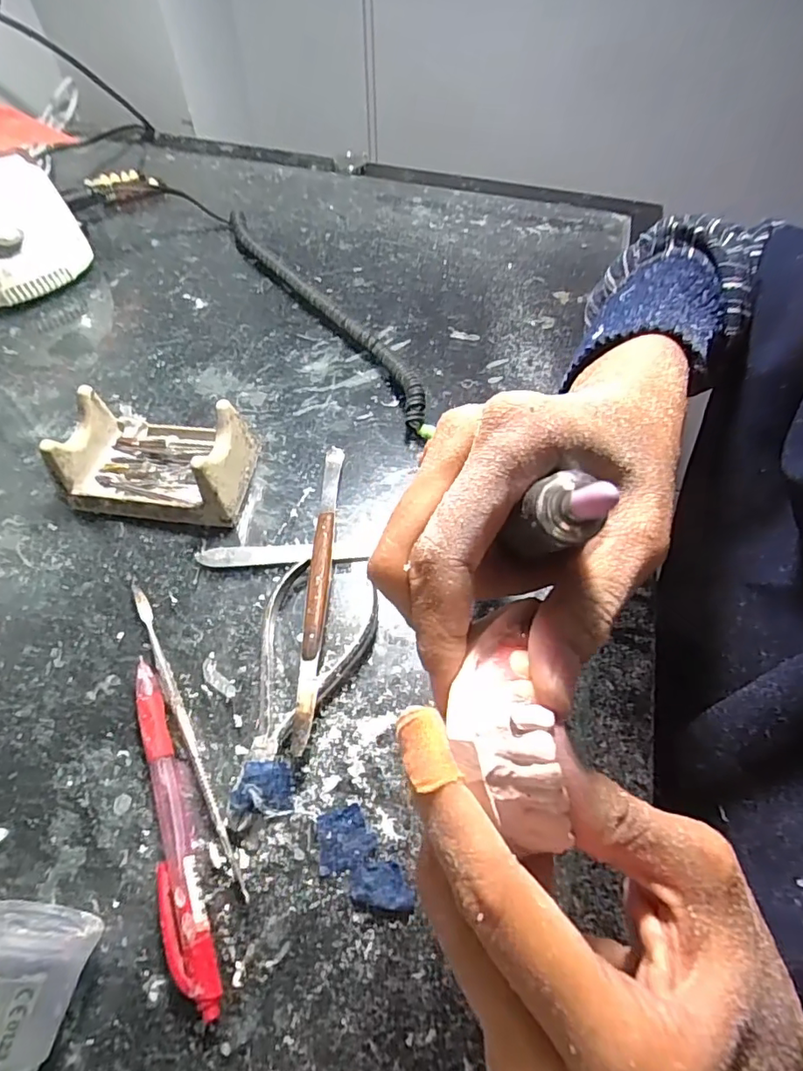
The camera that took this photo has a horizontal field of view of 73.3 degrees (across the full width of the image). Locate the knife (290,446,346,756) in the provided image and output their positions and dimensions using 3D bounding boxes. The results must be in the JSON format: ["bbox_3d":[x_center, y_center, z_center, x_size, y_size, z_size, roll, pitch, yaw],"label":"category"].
[{"bbox_3d":[-0.042,0.022,0.280,0.011,0.014,0.172,2,58,0],"label":"knife"}]

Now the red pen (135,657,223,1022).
[{"bbox_3d":[-0.096,0.116,0.222,0.018,0.011,0.132,-19,60,-12],"label":"red pen"}]

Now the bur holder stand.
[{"bbox_3d":[-0.136,-0.045,0.304,0.093,0.043,0.060,7,58,3],"label":"bur holder stand"}]

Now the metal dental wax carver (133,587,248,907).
[{"bbox_3d":[-0.100,0.085,0.246,0.007,0.004,0.151,-25,61,-16],"label":"metal dental wax carver"}]

